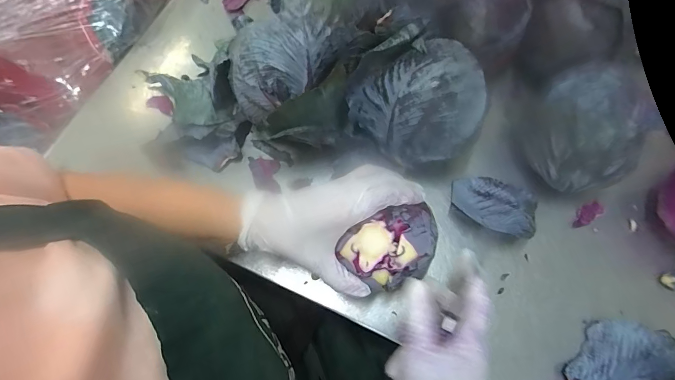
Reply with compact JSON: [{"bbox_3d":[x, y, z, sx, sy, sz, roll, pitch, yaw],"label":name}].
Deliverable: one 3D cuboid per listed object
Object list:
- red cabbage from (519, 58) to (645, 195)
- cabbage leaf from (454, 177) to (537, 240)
[{"bbox_3d":[0.279,-0.061,0.406,0.112,0.113,0.112,0,70,1],"label":"red cabbage"},{"bbox_3d":[0.193,0.014,0.427,0.098,0.025,0.067,28,73,11],"label":"cabbage leaf"}]

